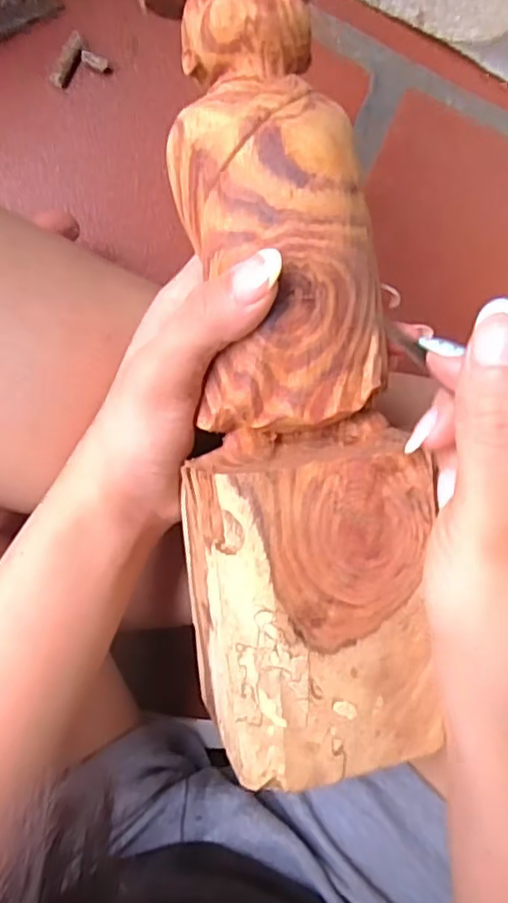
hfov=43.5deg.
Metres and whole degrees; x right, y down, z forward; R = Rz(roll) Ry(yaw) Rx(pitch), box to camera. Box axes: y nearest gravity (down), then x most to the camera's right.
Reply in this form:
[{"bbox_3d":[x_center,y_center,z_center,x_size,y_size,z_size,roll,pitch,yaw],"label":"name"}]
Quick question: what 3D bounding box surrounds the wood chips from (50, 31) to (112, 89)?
[{"bbox_3d":[-0.100,-0.222,0.370,0.026,0.007,0.030,30,91,-10],"label":"wood chips"}]

